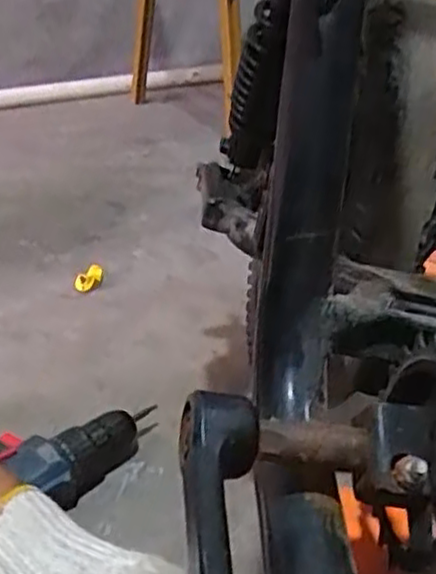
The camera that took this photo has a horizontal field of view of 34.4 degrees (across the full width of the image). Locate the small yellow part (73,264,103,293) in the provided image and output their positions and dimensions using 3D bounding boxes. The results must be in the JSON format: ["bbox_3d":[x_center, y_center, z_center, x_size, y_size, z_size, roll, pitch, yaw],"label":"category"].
[{"bbox_3d":[-0.157,-0.007,0.853,0.035,0.029,0.029,-7,31,-8],"label":"small yellow part"}]

